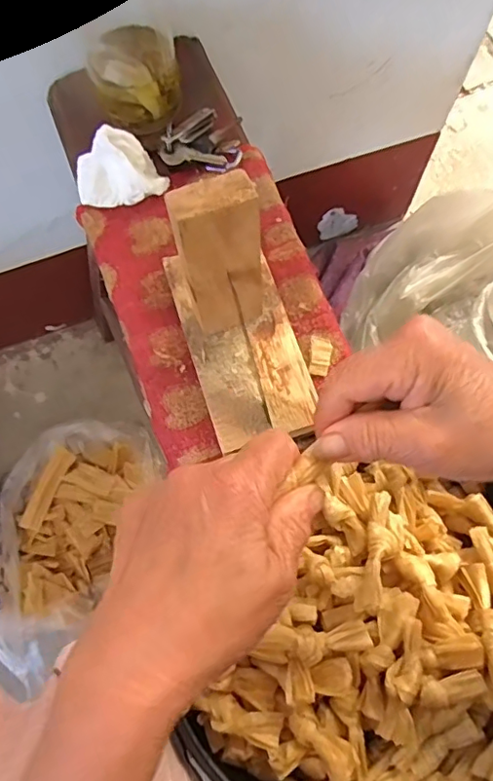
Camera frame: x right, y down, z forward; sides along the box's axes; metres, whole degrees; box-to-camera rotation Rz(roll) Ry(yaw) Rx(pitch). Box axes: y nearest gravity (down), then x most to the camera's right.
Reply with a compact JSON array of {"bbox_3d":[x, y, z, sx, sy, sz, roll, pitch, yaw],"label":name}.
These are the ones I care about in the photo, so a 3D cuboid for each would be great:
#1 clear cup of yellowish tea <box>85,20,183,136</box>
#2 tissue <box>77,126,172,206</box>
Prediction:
[{"bbox_3d":[-0.085,-0.240,0.426,0.067,0.051,0.058,-10,72,-3],"label":"clear cup of yellowish tea"},{"bbox_3d":[-0.095,-0.165,0.401,0.064,0.037,0.043,-15,73,-4],"label":"tissue"}]

